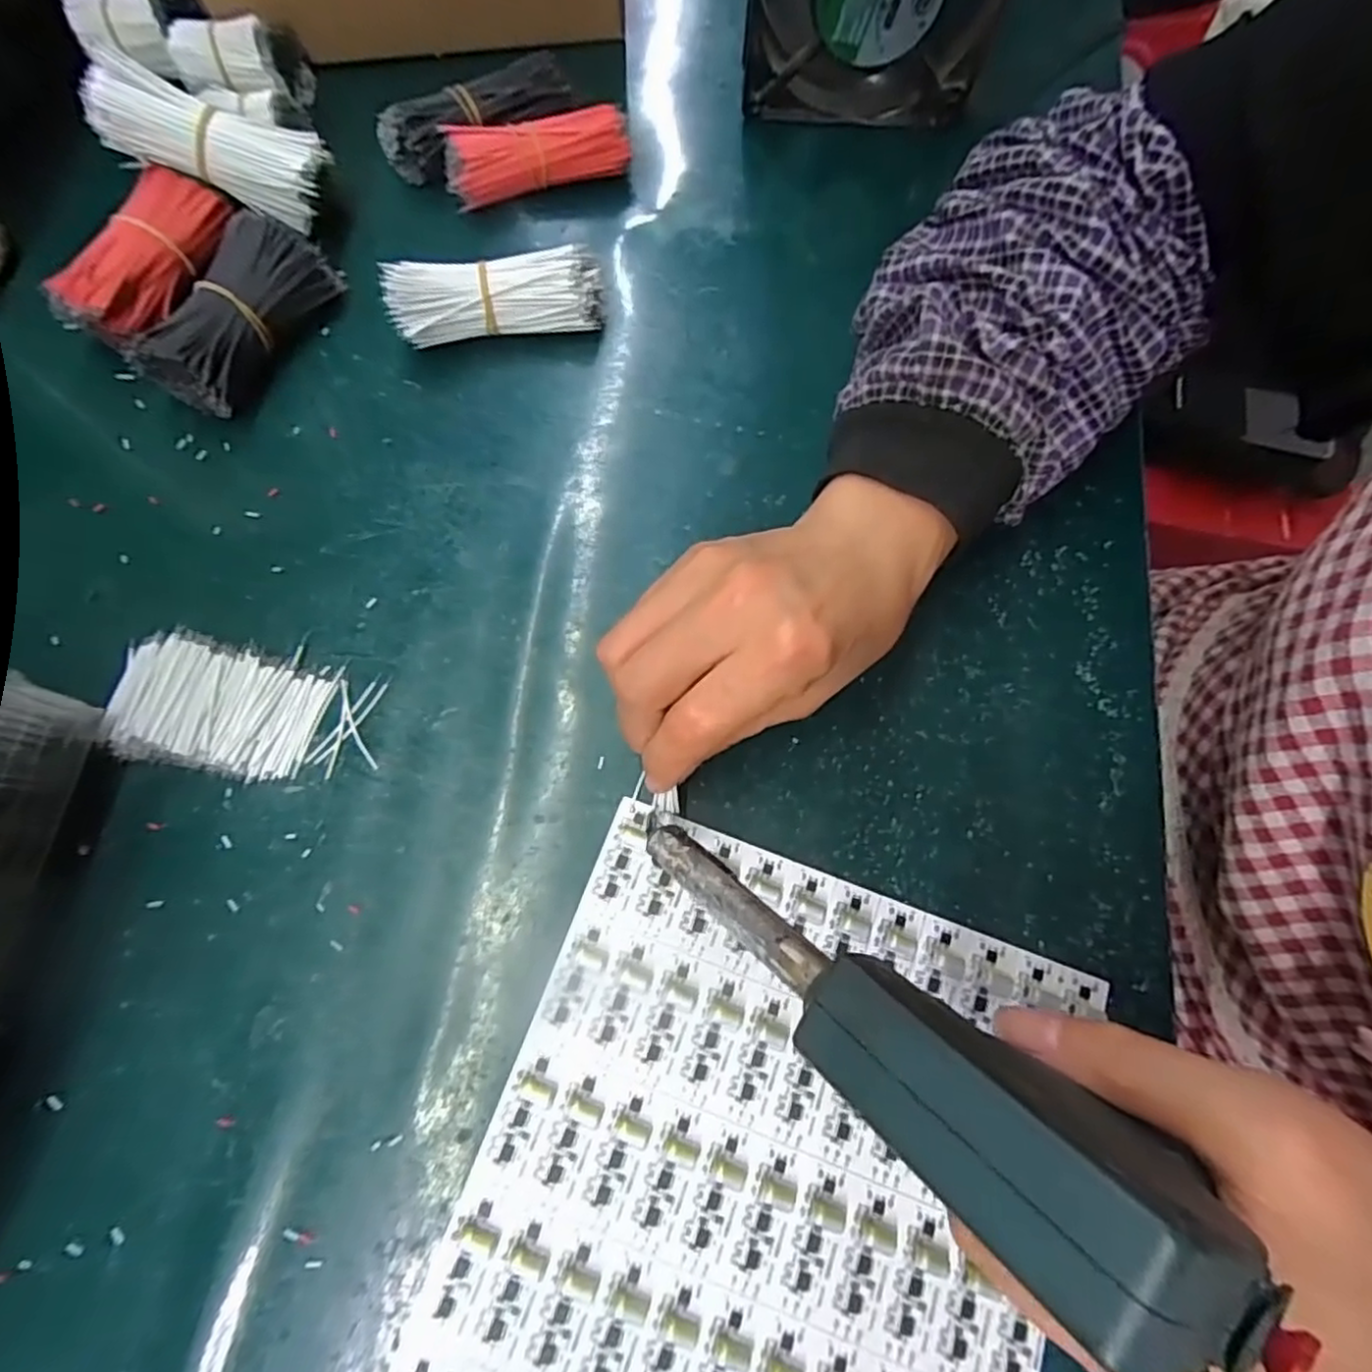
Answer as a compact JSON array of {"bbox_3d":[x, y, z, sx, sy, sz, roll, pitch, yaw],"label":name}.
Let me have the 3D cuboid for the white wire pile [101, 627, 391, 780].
[{"bbox_3d":[-0.177,0.009,0.270,0.100,0.012,0.052,8,73,0],"label":"white wire pile"}]

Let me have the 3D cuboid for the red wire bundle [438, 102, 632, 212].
[{"bbox_3d":[-0.076,-0.271,0.344,0.092,0.027,0.029,-17,75,-7],"label":"red wire bundle"}]

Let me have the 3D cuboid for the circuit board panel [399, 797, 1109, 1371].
[{"bbox_3d":[0.030,0.169,0.232,0.192,0.005,0.203,20,74,4],"label":"circuit board panel"}]

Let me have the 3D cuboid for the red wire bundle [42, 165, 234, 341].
[{"bbox_3d":[-0.251,-0.199,0.313,0.031,0.023,0.089,24,74,5],"label":"red wire bundle"}]

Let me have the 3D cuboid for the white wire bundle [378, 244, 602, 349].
[{"bbox_3d":[-0.089,-0.184,0.320,0.097,0.029,0.035,-14,74,-6],"label":"white wire bundle"}]

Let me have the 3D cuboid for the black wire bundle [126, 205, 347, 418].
[{"bbox_3d":[-0.204,-0.170,0.309,0.034,0.038,0.096,31,75,7],"label":"black wire bundle"}]

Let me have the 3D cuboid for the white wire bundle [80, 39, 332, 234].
[{"bbox_3d":[-0.219,-0.256,0.313,0.091,0.028,0.036,14,72,-18],"label":"white wire bundle"}]

